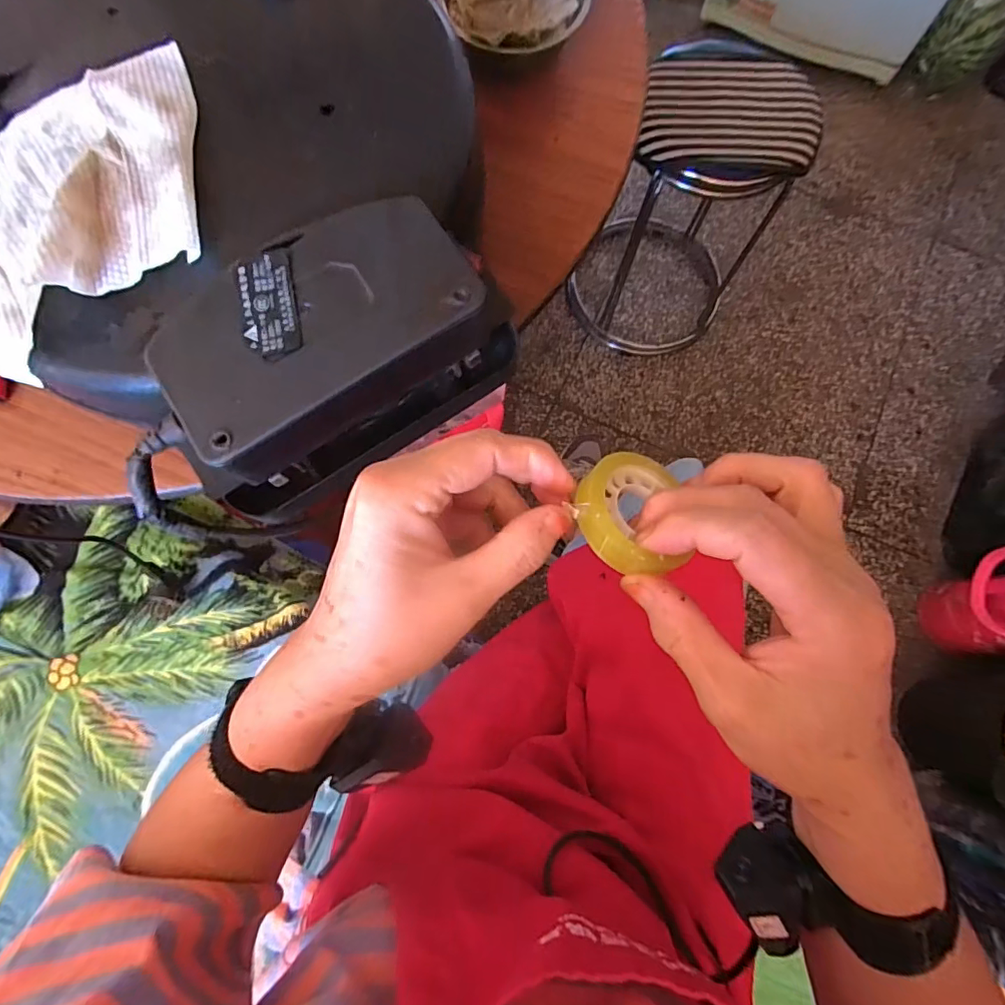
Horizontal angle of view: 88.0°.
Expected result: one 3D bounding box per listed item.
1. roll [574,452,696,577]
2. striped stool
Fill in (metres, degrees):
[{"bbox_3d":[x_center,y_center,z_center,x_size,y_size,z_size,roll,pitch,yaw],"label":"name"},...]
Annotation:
[{"bbox_3d":[0.057,0.006,0.225,0.054,0.015,0.054,-32,80,-40],"label":"roll"},{"bbox_3d":[0.363,-0.579,1.052,0.328,0.500,0.355,35,78,7],"label":"striped stool"}]

